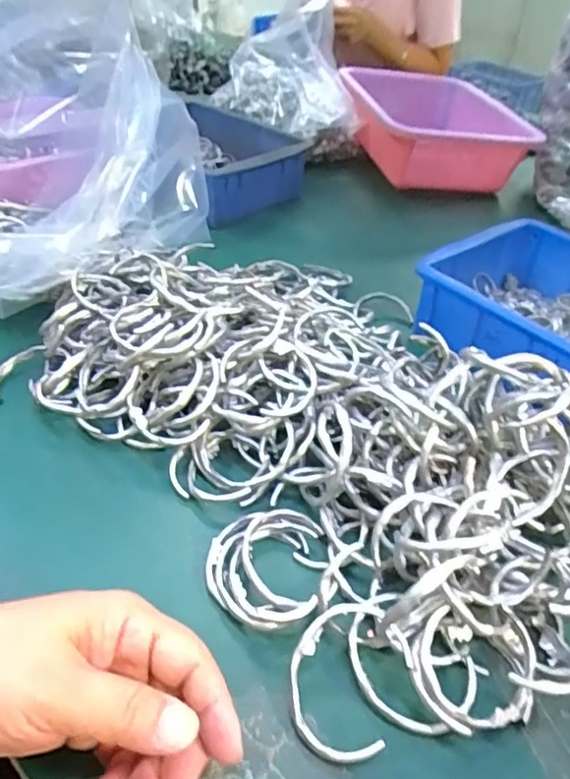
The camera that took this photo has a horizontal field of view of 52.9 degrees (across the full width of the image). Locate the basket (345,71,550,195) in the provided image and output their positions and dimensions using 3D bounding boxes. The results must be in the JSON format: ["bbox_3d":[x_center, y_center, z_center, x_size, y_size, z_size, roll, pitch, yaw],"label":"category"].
[{"bbox_3d":[0.213,-0.391,0.858,0.251,0.082,0.306,-9,43,-15],"label":"basket"}]

